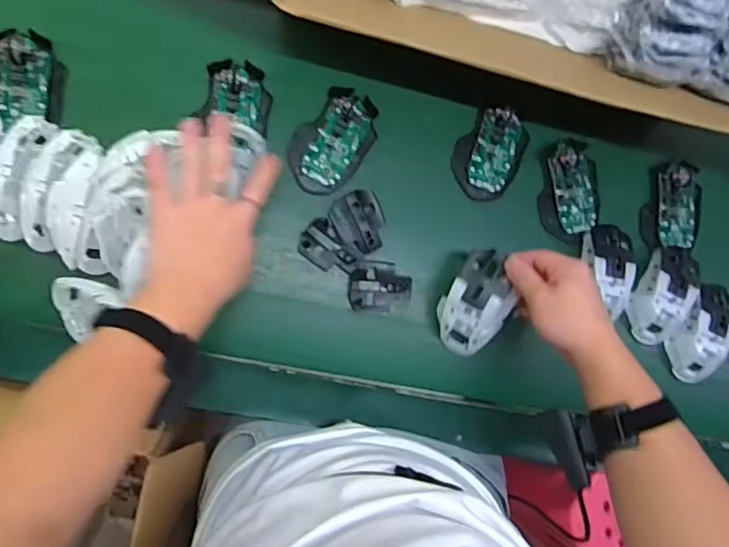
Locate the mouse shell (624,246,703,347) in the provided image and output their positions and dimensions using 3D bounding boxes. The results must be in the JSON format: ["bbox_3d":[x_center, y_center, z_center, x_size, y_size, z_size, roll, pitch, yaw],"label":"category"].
[{"bbox_3d":[0.346,0.023,0.655,0.065,0.035,0.120,21,83,-6],"label":"mouse shell"}]

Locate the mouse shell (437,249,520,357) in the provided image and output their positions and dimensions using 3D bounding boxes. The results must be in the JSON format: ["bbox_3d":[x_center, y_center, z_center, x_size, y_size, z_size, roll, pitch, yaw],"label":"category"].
[{"bbox_3d":[0.114,0.034,0.594,0.064,0.034,0.109,33,115,2],"label":"mouse shell"}]

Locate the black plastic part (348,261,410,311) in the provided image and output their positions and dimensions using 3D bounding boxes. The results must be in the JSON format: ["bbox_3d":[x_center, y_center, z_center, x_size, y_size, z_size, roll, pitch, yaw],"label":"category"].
[{"bbox_3d":[0.017,0.014,0.611,0.065,0.016,0.052,4,85,-8],"label":"black plastic part"}]

